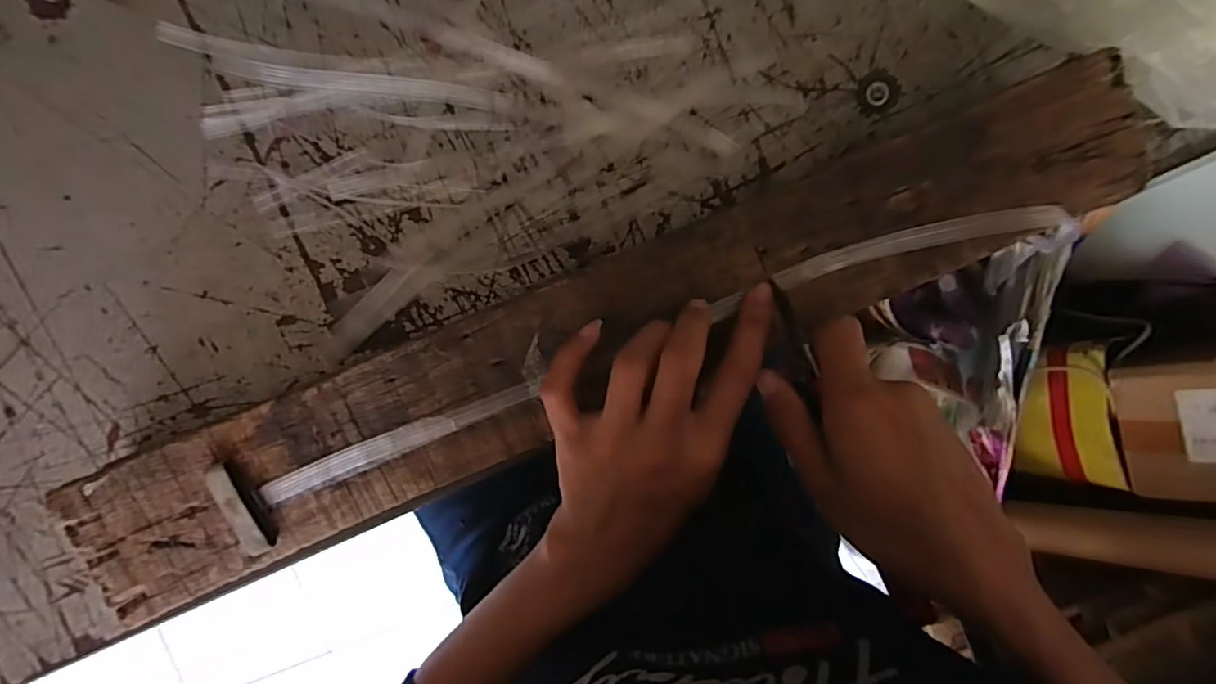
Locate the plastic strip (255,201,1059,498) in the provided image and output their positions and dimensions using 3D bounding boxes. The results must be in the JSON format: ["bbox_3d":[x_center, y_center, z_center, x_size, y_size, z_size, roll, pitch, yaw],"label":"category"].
[{"bbox_3d":[0.032,-0.002,0.262,0.388,0.007,0.029,-18,109,-2],"label":"plastic strip"}]

